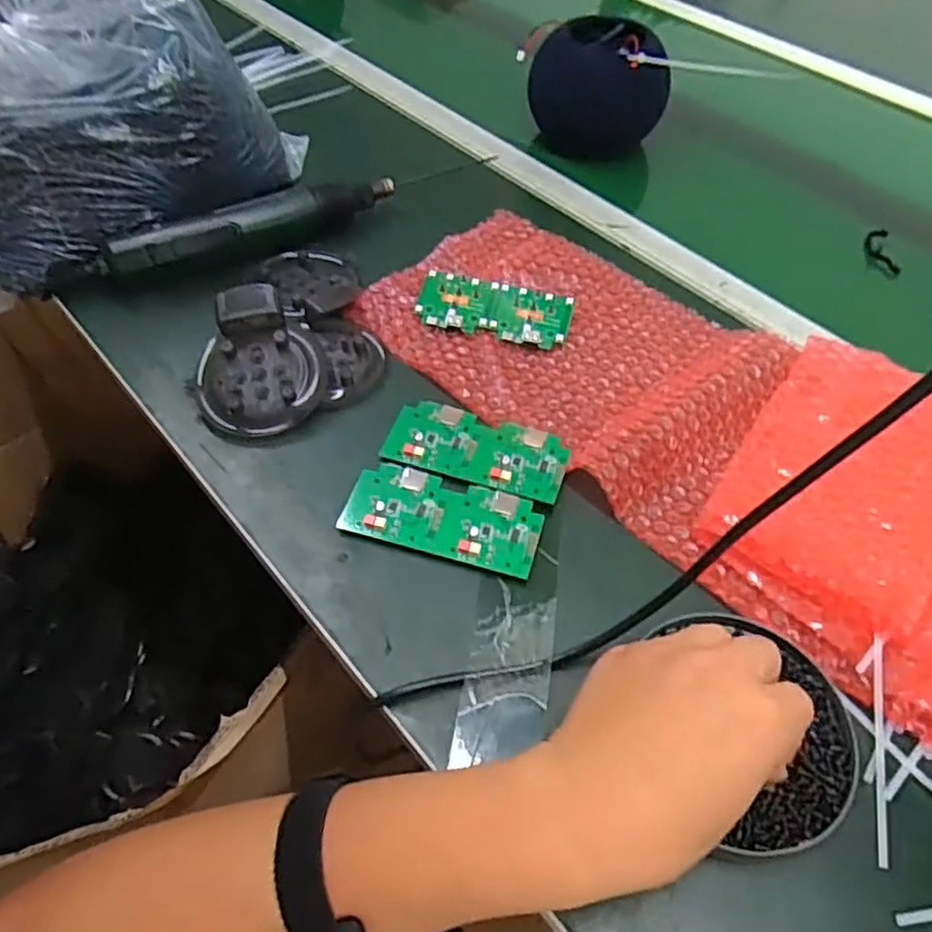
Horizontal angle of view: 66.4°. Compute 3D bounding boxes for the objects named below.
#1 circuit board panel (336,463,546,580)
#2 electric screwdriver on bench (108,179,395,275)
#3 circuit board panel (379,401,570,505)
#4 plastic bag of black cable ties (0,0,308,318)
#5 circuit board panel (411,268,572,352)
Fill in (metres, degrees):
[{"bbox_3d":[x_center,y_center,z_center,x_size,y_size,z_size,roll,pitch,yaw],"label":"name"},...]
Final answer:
[{"bbox_3d":[-0.013,0.029,0.432,0.117,0.006,0.051,16,54,10],"label":"circuit board panel"},{"bbox_3d":[-0.163,-0.192,0.576,0.230,0.030,0.040,-26,58,-20],"label":"electric screwdriver on bench"},{"bbox_3d":[0.007,-0.013,0.468,0.118,0.007,0.056,16,54,11],"label":"circuit board panel"},{"bbox_3d":[-0.270,-0.279,0.564,0.262,0.146,0.220,-11,54,-10],"label":"plastic bag of black cable ties"},{"bbox_3d":[0.021,-0.122,0.550,0.117,0.011,0.053,11,53,7],"label":"circuit board panel"}]

